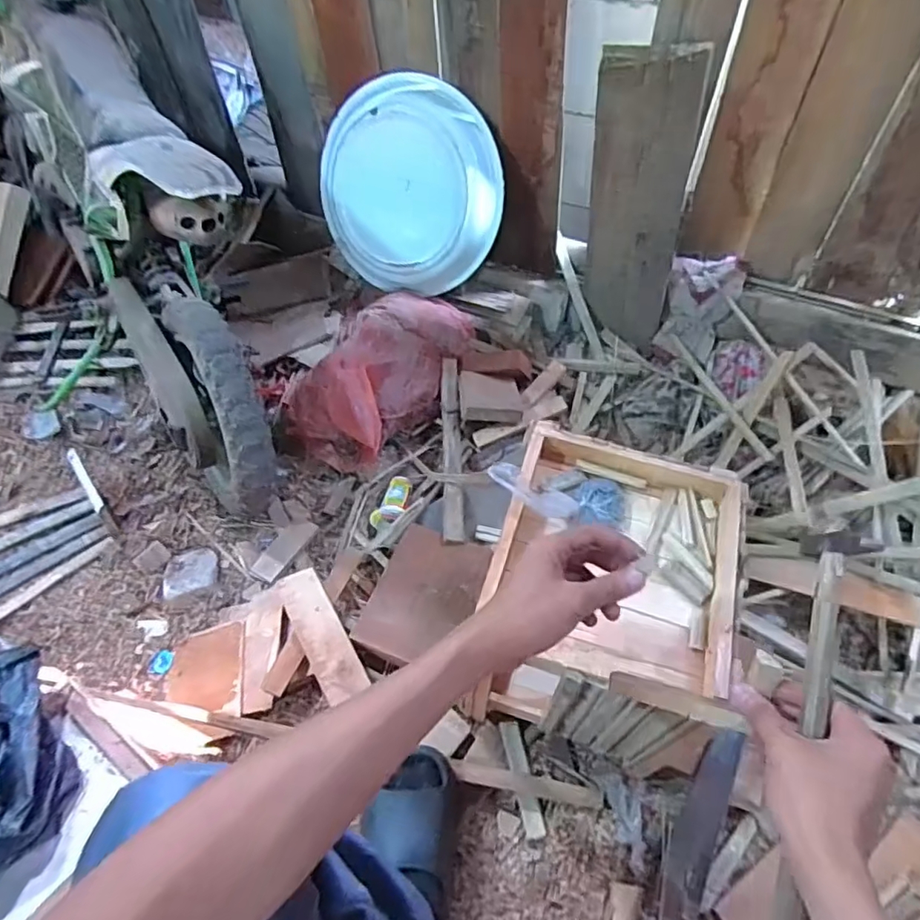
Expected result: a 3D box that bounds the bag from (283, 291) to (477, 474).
[{"bbox_3d":[-0.151,-0.189,1.131,0.243,0.139,0.408,29,60,24],"label":"bag"}]

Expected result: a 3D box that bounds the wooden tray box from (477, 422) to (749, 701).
[{"bbox_3d":[0.163,0.093,0.602,0.234,0.051,0.256,12,55,14],"label":"wooden tray box"}]

